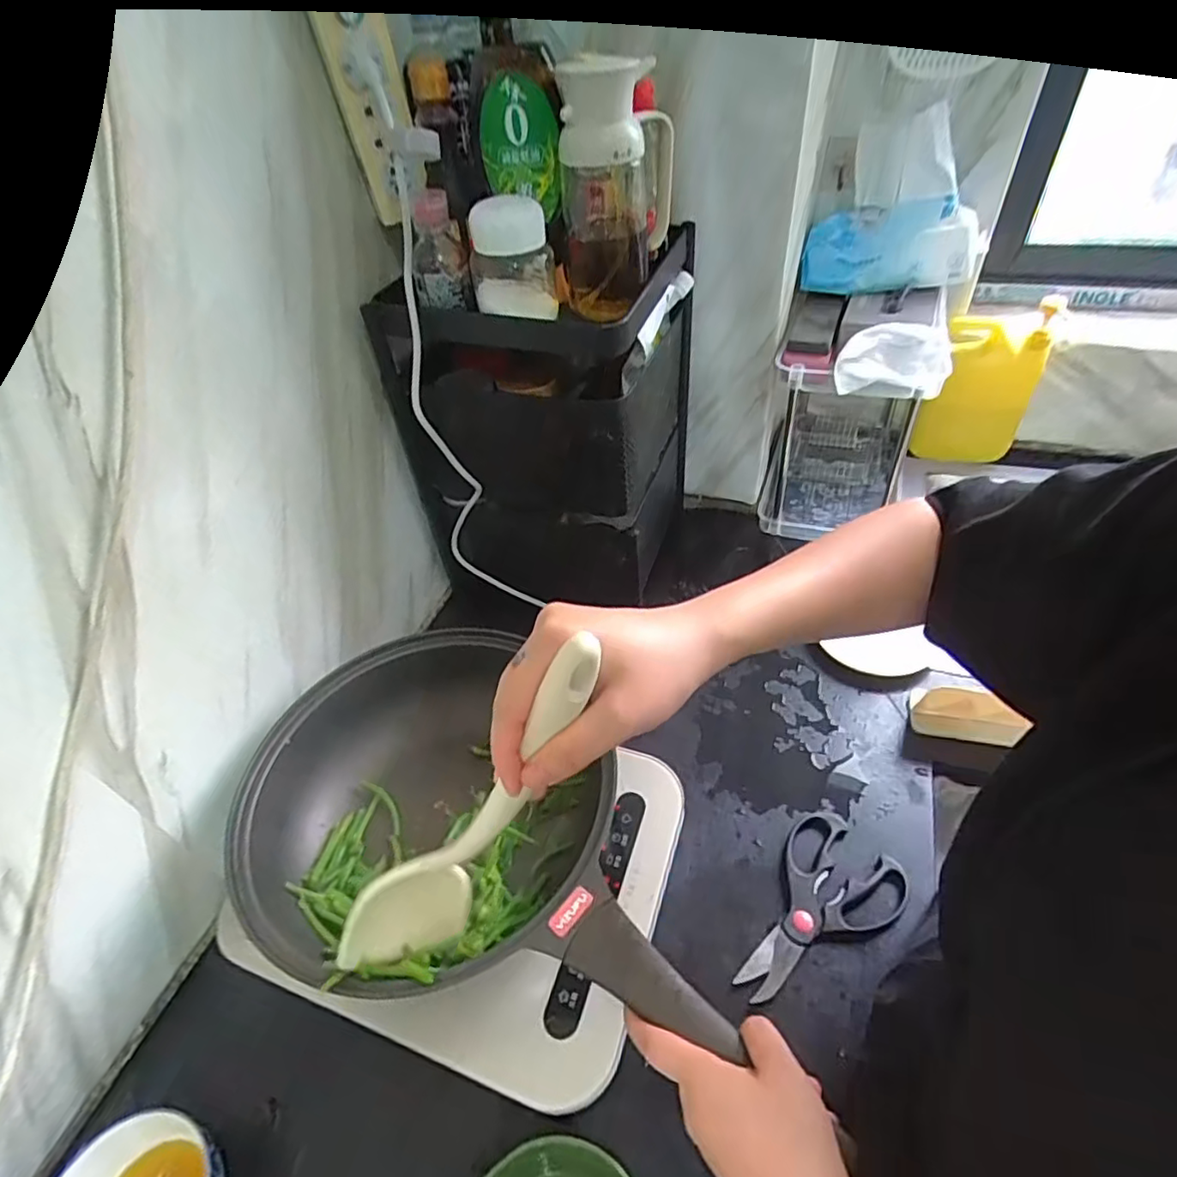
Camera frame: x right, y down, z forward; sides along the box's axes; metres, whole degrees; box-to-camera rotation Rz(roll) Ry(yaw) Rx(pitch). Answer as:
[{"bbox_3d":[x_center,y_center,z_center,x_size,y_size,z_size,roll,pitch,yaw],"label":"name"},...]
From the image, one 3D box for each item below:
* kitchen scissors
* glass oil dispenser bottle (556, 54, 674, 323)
[{"bbox_3d":[0.196,0.283,0.551,0.176,0.007,0.102,-32,50,-23],"label":"kitchen scissors"},{"bbox_3d":[0.024,-0.348,0.547,0.095,0.189,0.093,1,45,8],"label":"glass oil dispenser bottle"}]

